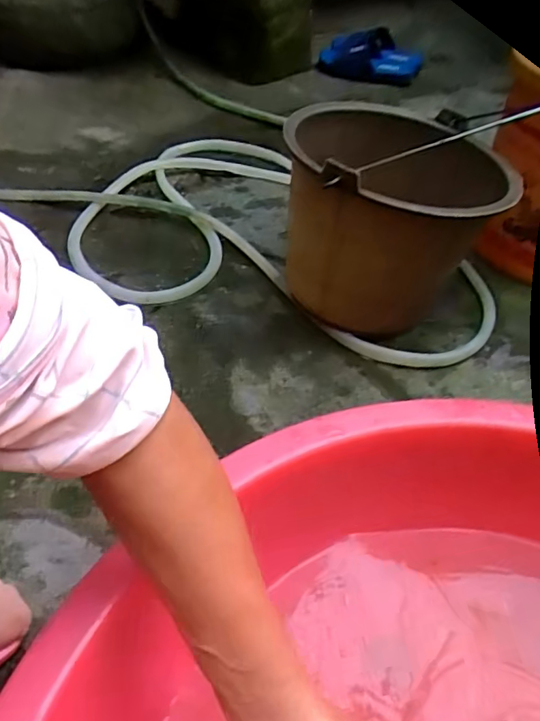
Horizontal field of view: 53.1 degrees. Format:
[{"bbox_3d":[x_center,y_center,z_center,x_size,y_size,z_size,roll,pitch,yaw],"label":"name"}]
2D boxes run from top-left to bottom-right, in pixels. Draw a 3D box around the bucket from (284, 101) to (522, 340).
[{"bbox_3d":[0.154,-0.191,0.724,0.249,0.246,0.265,0,45,0],"label":"bucket"}]

